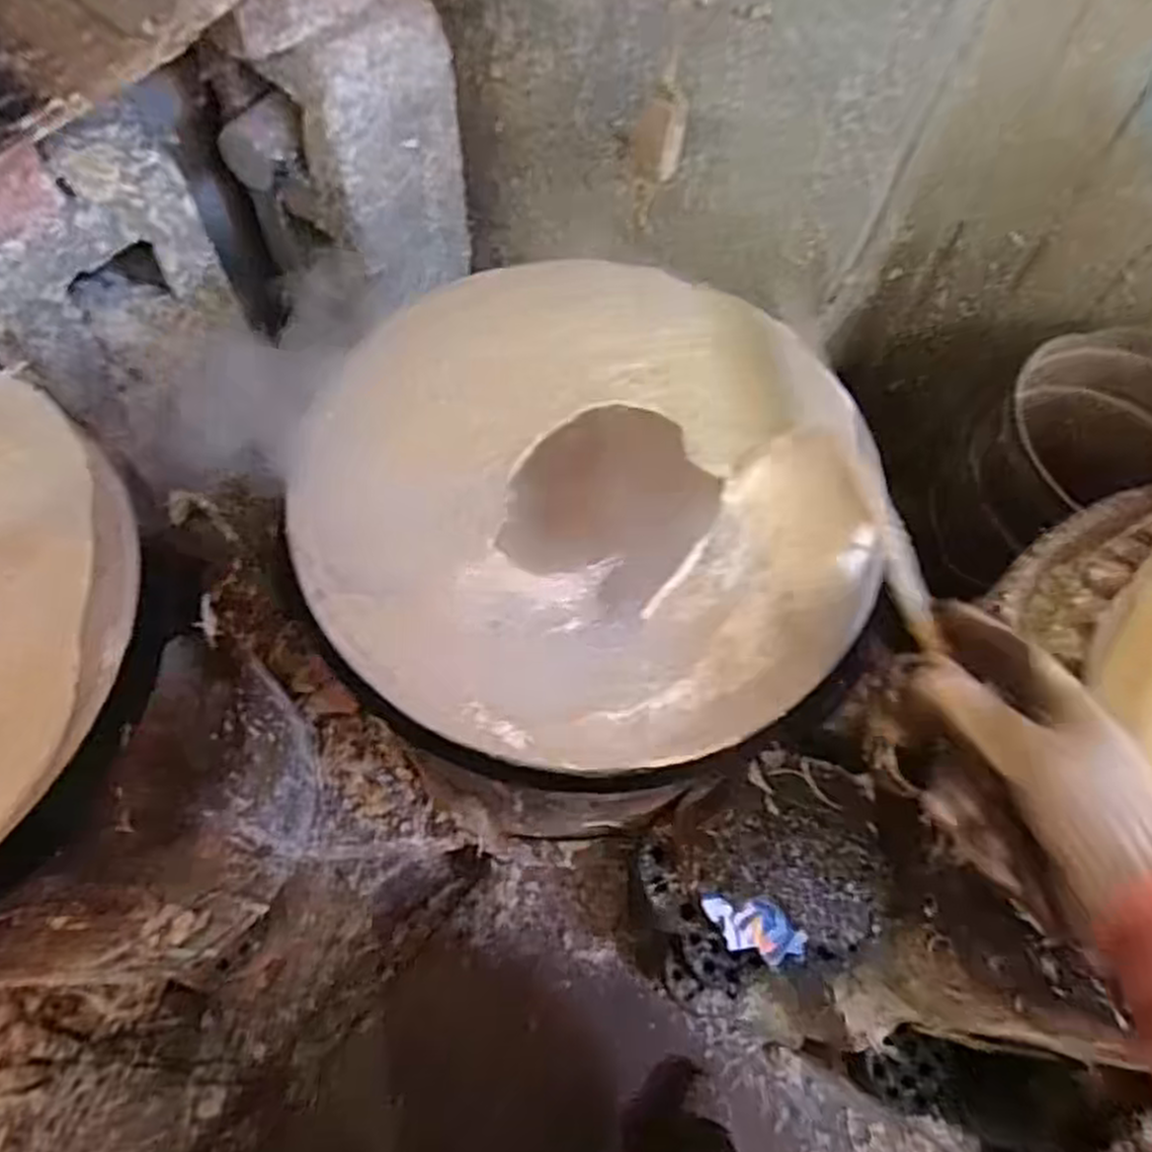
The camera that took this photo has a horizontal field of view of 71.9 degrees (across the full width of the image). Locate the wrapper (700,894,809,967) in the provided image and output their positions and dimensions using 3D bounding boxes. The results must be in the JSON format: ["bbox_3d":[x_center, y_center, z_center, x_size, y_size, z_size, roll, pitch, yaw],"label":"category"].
[{"bbox_3d":[0.136,0.269,0.612,0.088,0.022,0.041,27,65,-5],"label":"wrapper"}]

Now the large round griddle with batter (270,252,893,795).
[{"bbox_3d":[0.005,-0.061,0.510,0.357,0.020,0.353,1,64,-1],"label":"large round griddle with batter"}]

